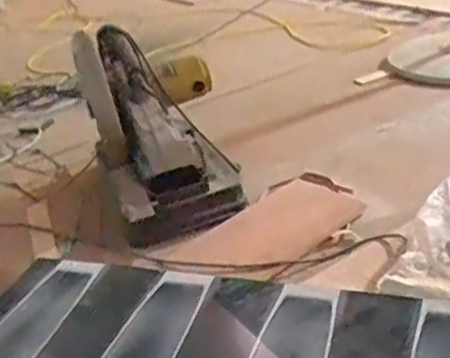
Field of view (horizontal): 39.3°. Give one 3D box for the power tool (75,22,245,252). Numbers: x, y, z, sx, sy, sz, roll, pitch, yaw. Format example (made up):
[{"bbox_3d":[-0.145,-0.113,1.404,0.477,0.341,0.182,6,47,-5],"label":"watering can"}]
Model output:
[{"bbox_3d":[-0.160,-0.108,1.295,0.265,0.484,0.159,-29,-3,-36],"label":"power tool"}]

